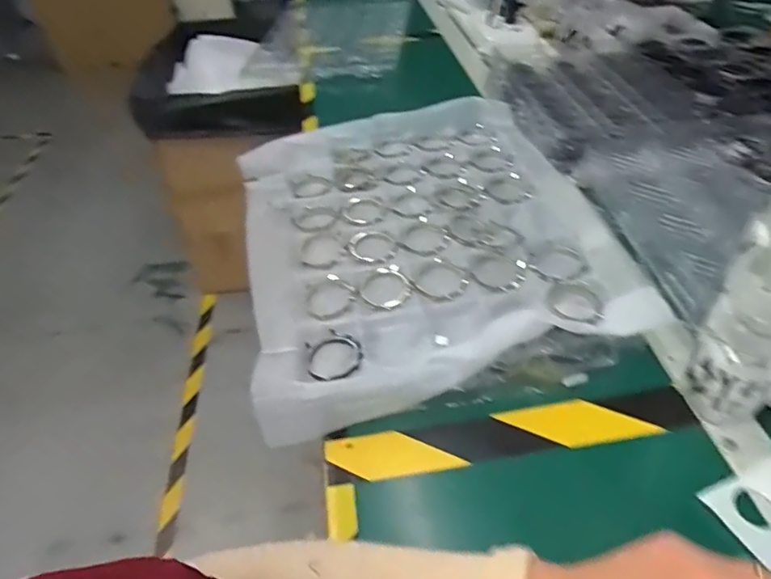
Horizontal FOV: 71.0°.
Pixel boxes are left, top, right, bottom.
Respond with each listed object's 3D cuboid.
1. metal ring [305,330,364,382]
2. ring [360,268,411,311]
[{"bbox_3d":[-0.045,0.057,0.465,0.056,0.007,0.049,27,57,38],"label":"metal ring"},{"bbox_3d":[0.001,0.000,0.523,0.045,0.007,0.048,-3,43,3],"label":"ring"}]

